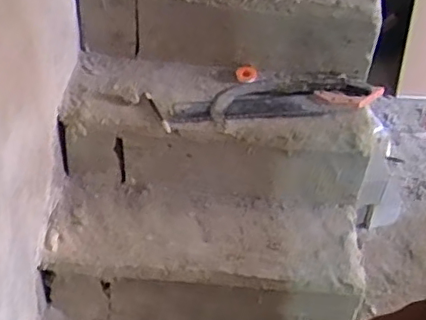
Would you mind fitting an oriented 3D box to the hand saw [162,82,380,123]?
[{"bbox_3d":[0.161,-0.137,1.472,0.535,0.062,0.102,-3,43,-9],"label":"hand saw"}]

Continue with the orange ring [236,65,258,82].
[{"bbox_3d":[0.087,-0.224,1.546,0.055,0.046,0.018,3,-3,13],"label":"orange ring"}]

